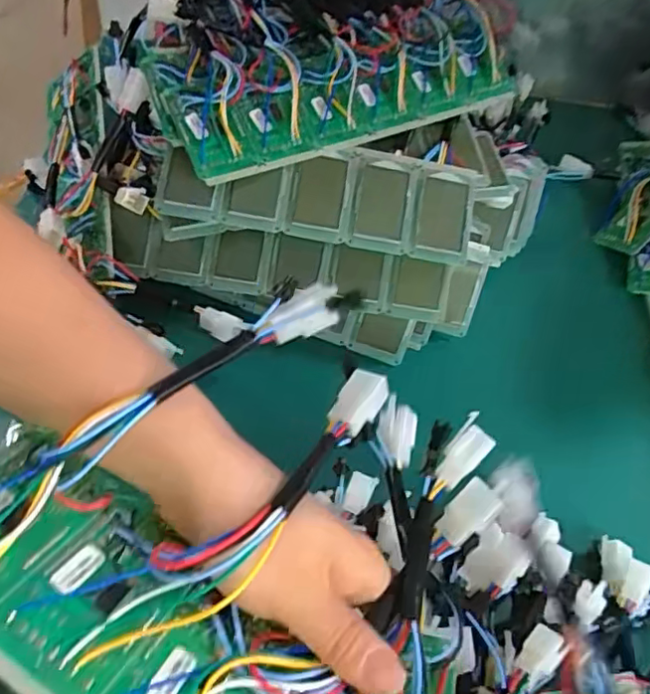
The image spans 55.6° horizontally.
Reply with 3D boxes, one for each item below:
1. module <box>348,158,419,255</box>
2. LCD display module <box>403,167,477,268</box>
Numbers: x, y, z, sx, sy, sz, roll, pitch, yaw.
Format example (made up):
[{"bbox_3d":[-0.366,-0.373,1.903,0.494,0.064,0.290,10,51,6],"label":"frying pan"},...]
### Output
[{"bbox_3d":[0.047,-0.112,0.484,0.046,0.008,0.073,11,84,-1],"label":"module"},{"bbox_3d":[0.093,-0.107,0.491,0.050,0.012,0.079,13,79,-5],"label":"LCD display module"}]

